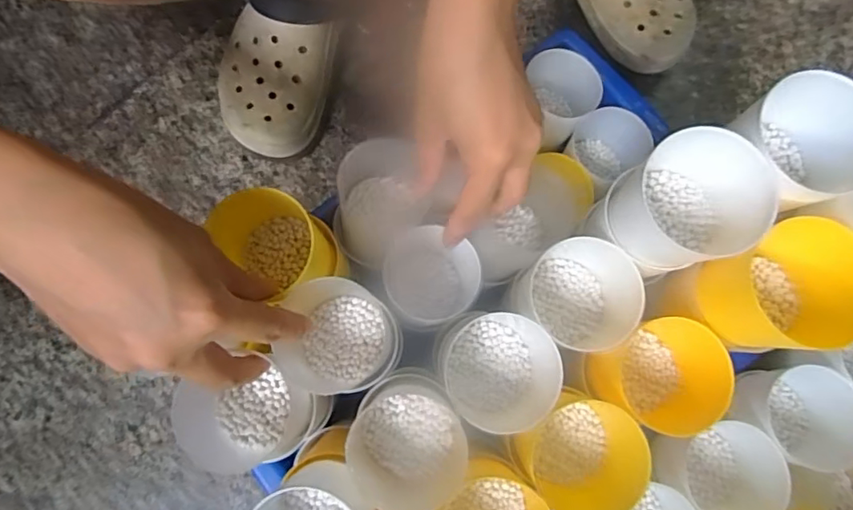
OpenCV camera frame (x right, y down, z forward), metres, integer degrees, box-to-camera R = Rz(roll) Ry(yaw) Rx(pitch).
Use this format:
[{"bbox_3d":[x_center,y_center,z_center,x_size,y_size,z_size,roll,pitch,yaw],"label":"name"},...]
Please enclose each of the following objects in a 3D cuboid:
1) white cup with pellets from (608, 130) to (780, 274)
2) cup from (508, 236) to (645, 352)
[{"bbox_3d":[0.135,-0.025,0.285,0.064,0.053,0.065,0,78,-1],"label":"white cup with pellets"},{"bbox_3d":[0.097,0.026,0.338,0.061,0.060,0.067,-43,82,-9],"label":"cup"}]

